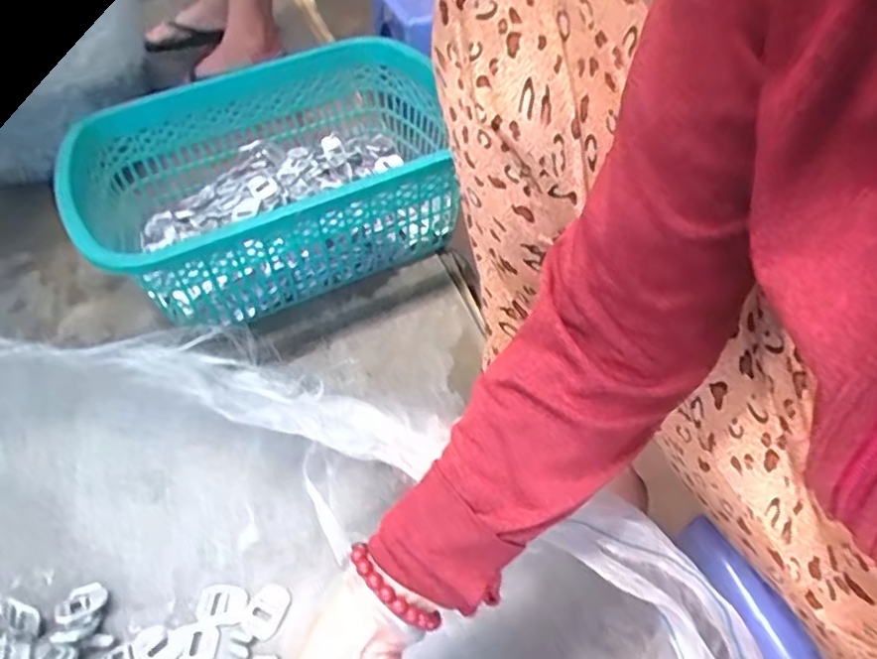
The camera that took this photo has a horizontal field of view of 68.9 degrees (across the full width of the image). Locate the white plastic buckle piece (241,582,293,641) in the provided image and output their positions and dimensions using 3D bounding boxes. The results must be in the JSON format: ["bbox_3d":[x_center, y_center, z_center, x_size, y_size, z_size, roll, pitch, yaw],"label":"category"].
[{"bbox_3d":[-0.141,0.228,0.523,0.032,0.004,0.041,19,52,20],"label":"white plastic buckle piece"}]

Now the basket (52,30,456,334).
[{"bbox_3d":[-0.186,-0.176,0.791,0.437,0.173,0.321,-24,51,-16],"label":"basket"}]

